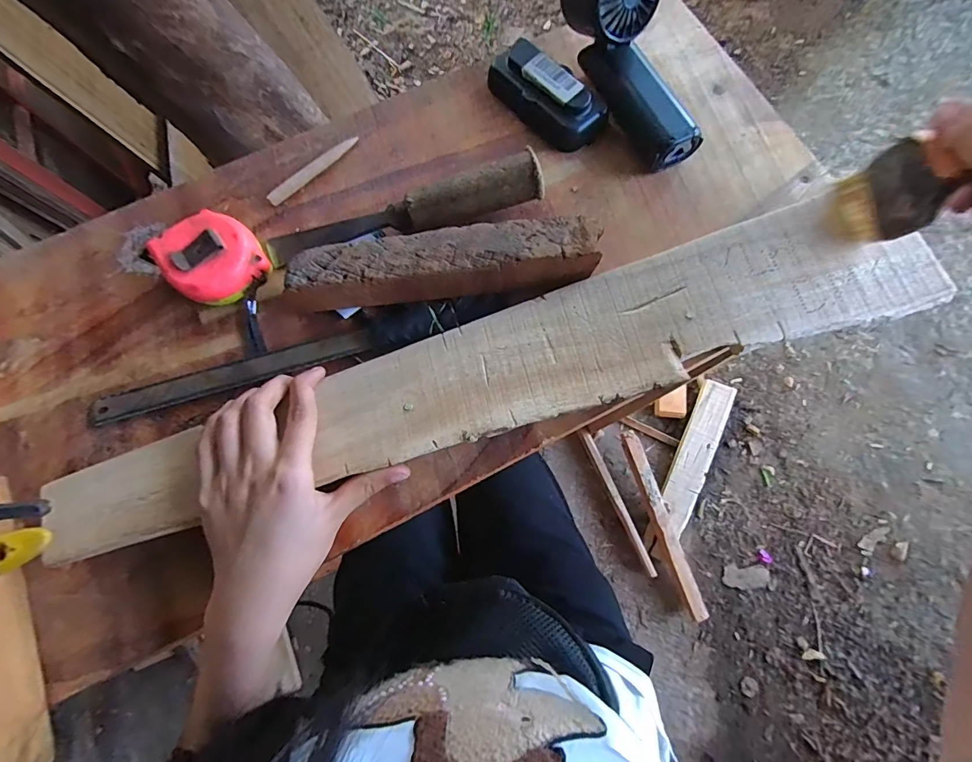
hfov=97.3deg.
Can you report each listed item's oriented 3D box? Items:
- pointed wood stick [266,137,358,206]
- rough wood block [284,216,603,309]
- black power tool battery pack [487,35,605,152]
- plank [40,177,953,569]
[{"bbox_3d":[-0.141,-0.173,0.349,0.086,0.007,0.010,-43,79,-10],"label":"pointed wood stick"},{"bbox_3d":[-0.030,-0.084,0.306,0.213,0.029,0.045,-6,76,-1],"label":"rough wood block"},{"bbox_3d":[0.049,-0.238,0.355,0.044,0.027,0.105,-40,79,-9],"label":"black power tool battery pack"},{"bbox_3d":[0.015,-0.014,0.300,0.585,0.023,0.101,-17,76,-4],"label":"plank"}]

